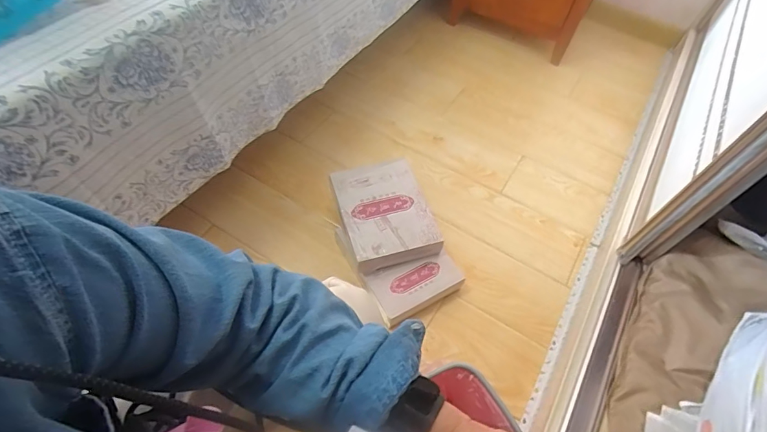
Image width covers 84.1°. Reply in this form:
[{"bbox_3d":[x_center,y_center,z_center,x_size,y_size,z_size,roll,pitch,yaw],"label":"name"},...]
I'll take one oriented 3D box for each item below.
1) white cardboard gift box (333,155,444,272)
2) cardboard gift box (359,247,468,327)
[{"bbox_3d":[-0.001,-0.009,0.995,0.200,0.051,0.259,-15,59,-13],"label":"white cardboard gift box"},{"bbox_3d":[0.070,0.159,0.963,0.203,0.075,0.109,-22,61,-17],"label":"cardboard gift box"}]

